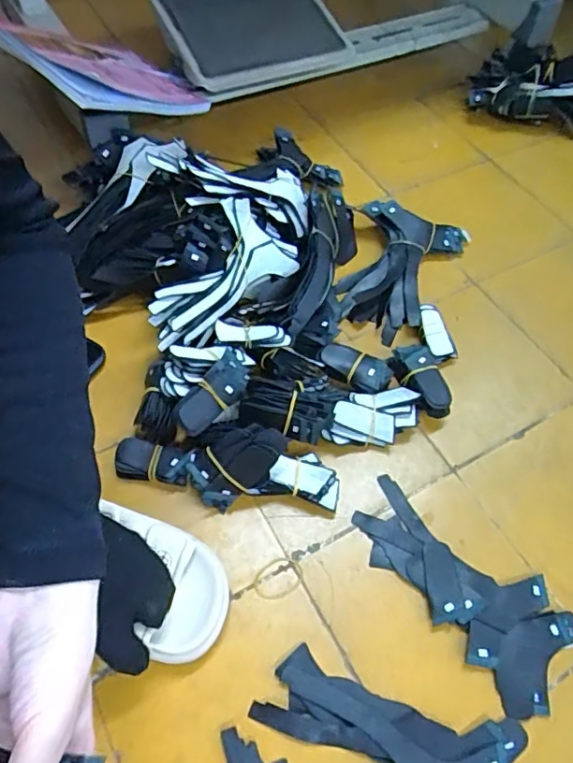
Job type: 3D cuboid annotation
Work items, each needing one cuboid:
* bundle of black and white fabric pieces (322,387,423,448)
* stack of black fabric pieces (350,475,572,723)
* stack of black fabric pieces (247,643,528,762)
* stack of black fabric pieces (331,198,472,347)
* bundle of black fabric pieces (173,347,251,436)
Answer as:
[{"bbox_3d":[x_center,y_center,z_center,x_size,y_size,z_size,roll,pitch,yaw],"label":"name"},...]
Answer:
[{"bbox_3d":[0.092,0.038,0.607,0.108,0.034,0.063,-5,57,-7],"label":"bundle of black and white fabric pieces"},{"bbox_3d":[0.164,0.188,0.527,0.219,0.010,0.108,40,63,21],"label":"stack of black fabric pieces"},{"bbox_3d":[0.080,0.298,0.450,0.208,0.012,0.095,17,57,8],"label":"stack of black fabric pieces"},{"bbox_3d":[0.149,-0.147,0.731,0.144,0.056,0.208,18,57,9],"label":"stack of black fabric pieces"},{"bbox_3d":[-0.076,0.012,0.581,0.041,0.030,0.097,35,73,18],"label":"bundle of black fabric pieces"}]

